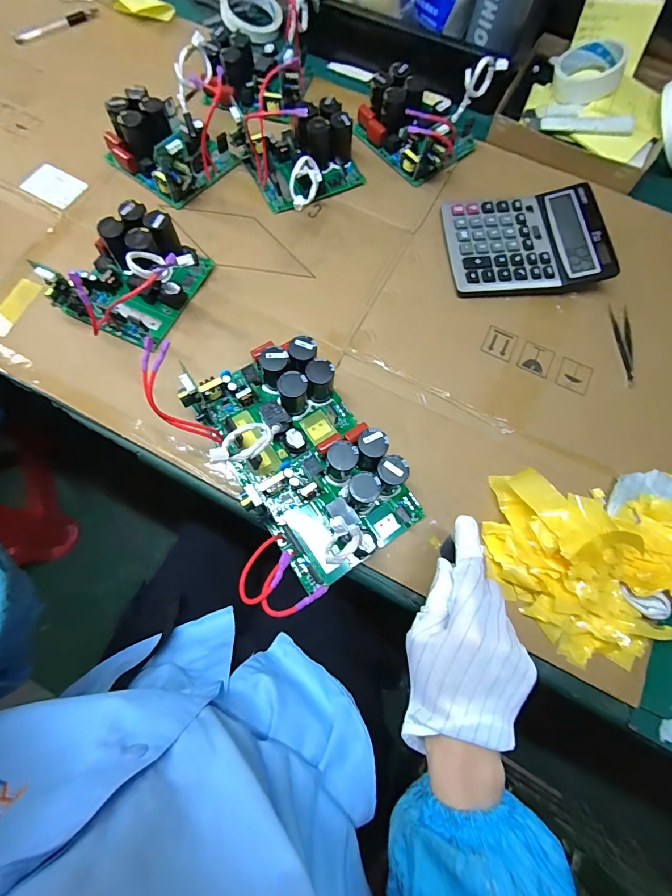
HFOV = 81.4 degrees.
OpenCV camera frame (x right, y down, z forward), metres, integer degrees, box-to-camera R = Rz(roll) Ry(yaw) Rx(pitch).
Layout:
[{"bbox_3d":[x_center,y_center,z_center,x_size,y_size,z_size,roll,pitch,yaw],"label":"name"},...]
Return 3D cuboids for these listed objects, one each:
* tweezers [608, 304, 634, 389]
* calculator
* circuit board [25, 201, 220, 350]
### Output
[{"bbox_3d":[0.346,-0.124,0.464,0.021,0.008,0.109,2,72,-2],"label":"tweezers"},{"bbox_3d":[0.234,-0.260,0.488,0.182,0.036,0.142,-3,72,-3],"label":"calculator"},{"bbox_3d":[-0.224,-0.189,0.433,0.121,0.063,0.137,20,72,4],"label":"circuit board"}]

